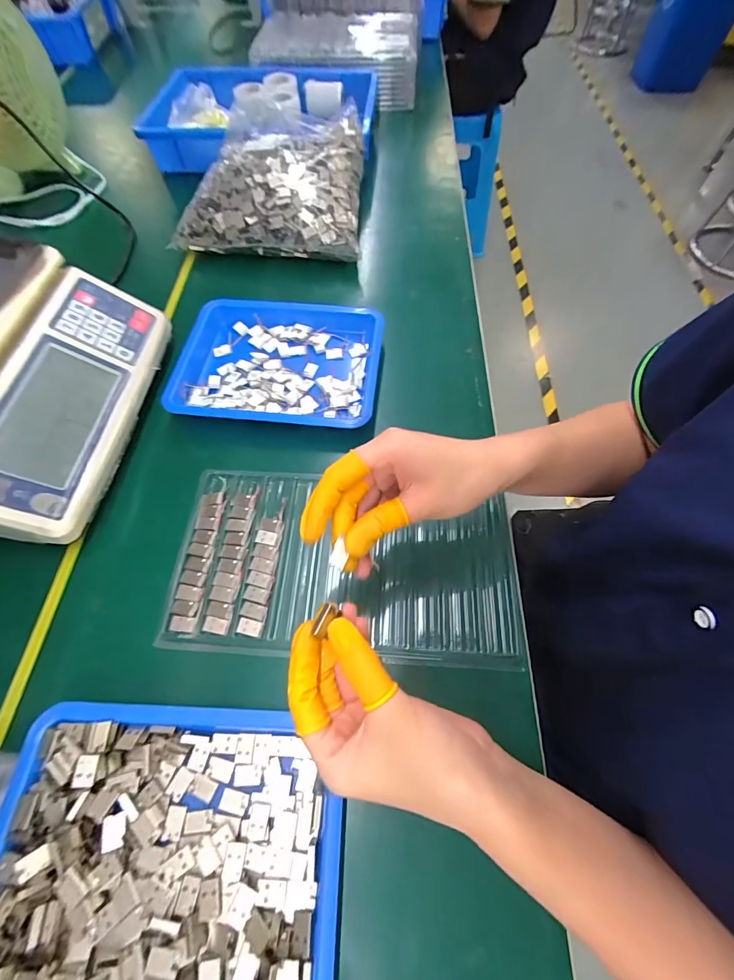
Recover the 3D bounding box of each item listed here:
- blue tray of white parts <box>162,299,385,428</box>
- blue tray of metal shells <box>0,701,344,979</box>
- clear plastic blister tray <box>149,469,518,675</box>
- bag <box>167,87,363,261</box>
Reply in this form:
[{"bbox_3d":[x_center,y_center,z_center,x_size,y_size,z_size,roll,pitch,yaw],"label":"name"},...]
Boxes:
[{"bbox_3d":[-0.103,-0.141,0.442,0.227,0.029,0.167,6,63,2],"label":"blue tray of white parts"},{"bbox_3d":[-0.123,0.232,0.247,0.209,0.033,0.168,3,63,1],"label":"blue tray of metal shells"},{"bbox_3d":[-0.018,0.061,0.351,0.291,0.013,0.159,3,63,1],"label":"clear plastic blister tray"},{"bbox_3d":[-0.121,-0.434,0.557,0.241,0.113,0.238,6,63,2],"label":"bag"}]

